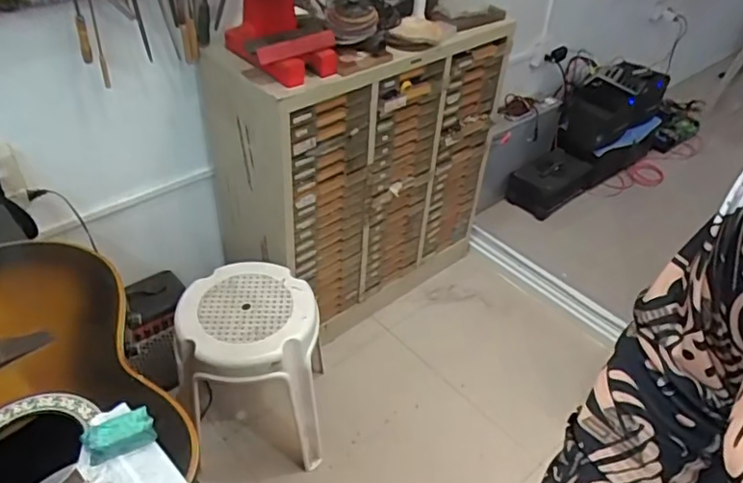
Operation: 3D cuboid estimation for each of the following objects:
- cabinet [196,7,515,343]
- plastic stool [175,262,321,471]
[{"bbox_3d":[-0.020,-0.205,1.687,0.751,0.818,0.307,-27,49,-31],"label":"cabinet"},{"bbox_3d":[-0.296,0.327,1.436,0.317,0.425,0.335,-10,42,-16],"label":"plastic stool"}]

